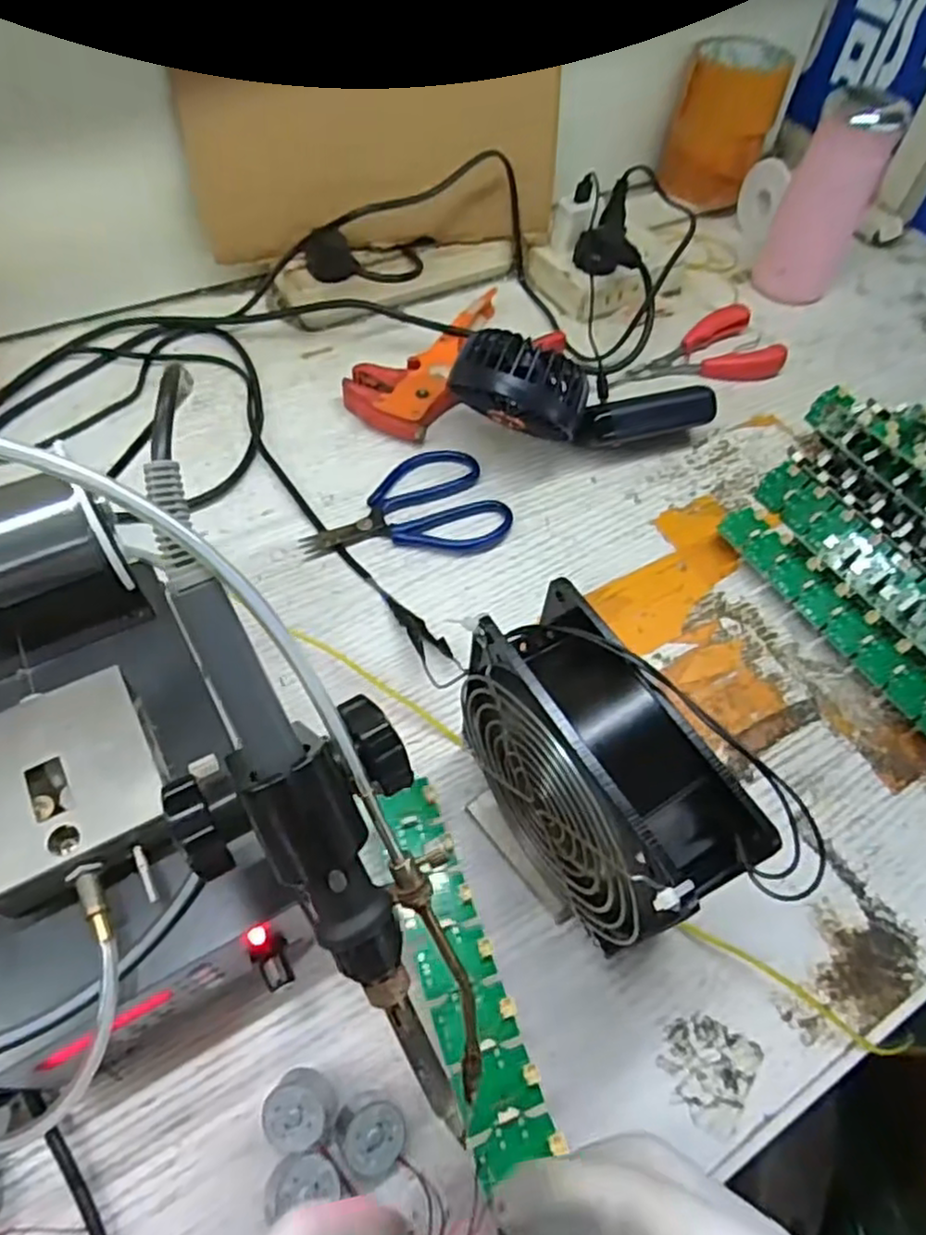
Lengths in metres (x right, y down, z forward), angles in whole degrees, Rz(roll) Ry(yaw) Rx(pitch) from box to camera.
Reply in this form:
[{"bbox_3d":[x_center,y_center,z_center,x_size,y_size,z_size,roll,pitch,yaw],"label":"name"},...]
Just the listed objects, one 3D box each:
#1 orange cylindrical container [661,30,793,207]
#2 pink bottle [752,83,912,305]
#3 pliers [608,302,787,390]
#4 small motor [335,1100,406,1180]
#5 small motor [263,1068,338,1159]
[{"bbox_3d":[0.234,-0.449,0.640,0.084,0.101,0.083,16,58,5],"label":"orange cylindrical container"},{"bbox_3d":[0.293,-0.341,0.574,0.074,0.136,0.060,32,61,15],"label":"pink bottle"},{"bbox_3d":[0.178,-0.208,0.549,0.136,0.016,0.071,-15,60,-14],"label":"pliers"},{"bbox_3d":[-0.034,0.195,0.262,0.024,0.018,0.022,2,58,-3],"label":"small motor"},{"bbox_3d":[-0.062,0.187,0.267,0.025,0.017,0.026,-8,59,-9],"label":"small motor"}]

